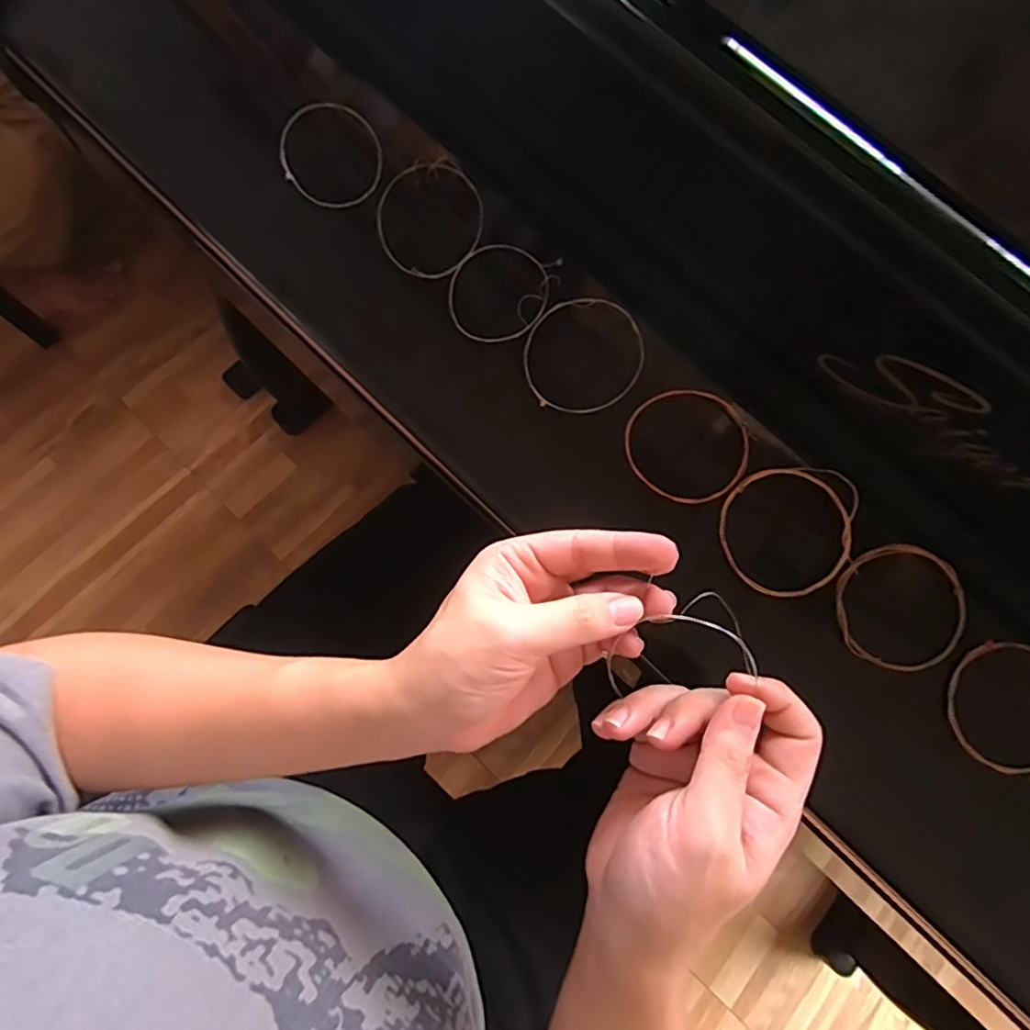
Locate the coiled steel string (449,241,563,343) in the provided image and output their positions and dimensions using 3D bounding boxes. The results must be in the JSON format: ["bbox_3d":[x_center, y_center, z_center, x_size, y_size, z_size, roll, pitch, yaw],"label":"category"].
[{"bbox_3d":[-0.008,-0.140,0.374,0.064,0.007,0.065,0,89,-3],"label":"coiled steel string"}]

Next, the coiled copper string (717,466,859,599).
[{"bbox_3d":[0.160,0.008,0.344,0.074,0.024,0.077,-1,75,-4],"label":"coiled copper string"}]

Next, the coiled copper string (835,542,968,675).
[{"bbox_3d":[0.224,0.053,0.342,0.072,0.014,0.072,1,75,-4],"label":"coiled copper string"}]

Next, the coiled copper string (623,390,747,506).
[{"bbox_3d":[0.105,-0.044,0.360,0.074,0.007,0.070,0,82,4],"label":"coiled copper string"}]

